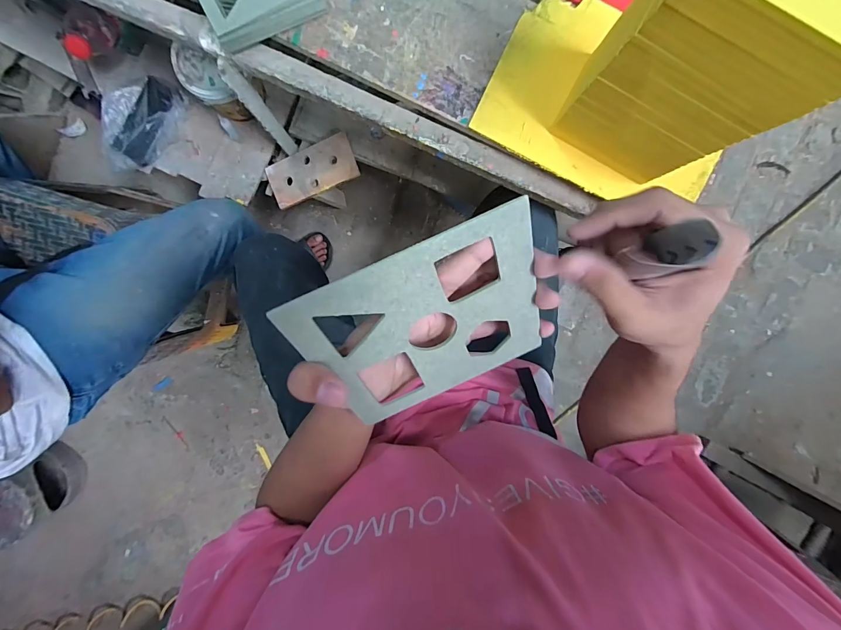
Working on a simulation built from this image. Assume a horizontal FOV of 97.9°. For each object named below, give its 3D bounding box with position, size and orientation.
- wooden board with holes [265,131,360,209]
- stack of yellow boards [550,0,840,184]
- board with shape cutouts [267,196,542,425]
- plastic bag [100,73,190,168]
[{"bbox_3d":[-0.226,-0.298,0.761,0.189,0.010,0.092,-18,96,13],"label":"wooden board with holes"},{"bbox_3d":[0.243,-0.224,0.332,0.141,0.254,0.096,29,93,-5],"label":"stack of yellow boards"},{"bbox_3d":[0.007,0.010,0.214,0.132,0.004,0.117,-25,135,-1],"label":"board with shape cutouts"},{"bbox_3d":[-0.557,-0.378,0.724,0.128,0.035,0.184,19,94,-5],"label":"plastic bag"}]

